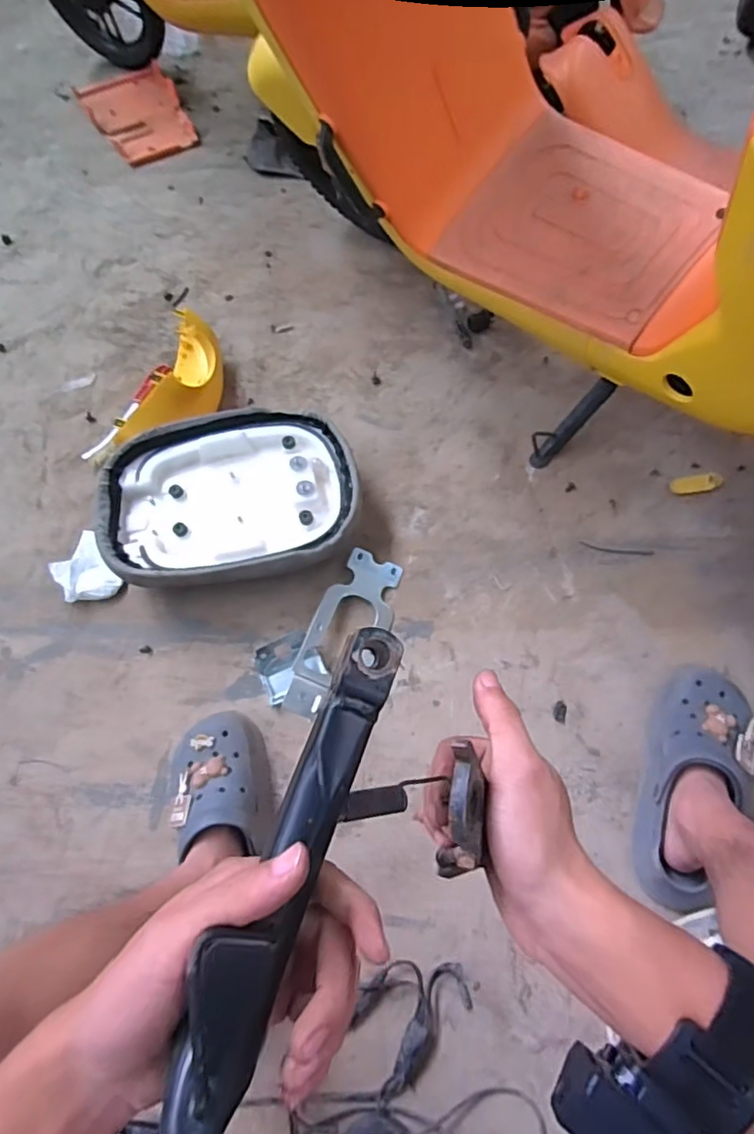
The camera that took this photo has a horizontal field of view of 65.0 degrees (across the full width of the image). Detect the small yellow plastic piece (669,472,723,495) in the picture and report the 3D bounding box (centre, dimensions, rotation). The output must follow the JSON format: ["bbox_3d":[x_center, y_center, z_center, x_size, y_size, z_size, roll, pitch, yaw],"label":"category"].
[{"bbox_3d":[0.486,-0.127,0.899,0.071,0.016,0.025,-8,63,13],"label":"small yellow plastic piece"}]

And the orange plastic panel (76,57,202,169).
[{"bbox_3d":[-0.598,-1.144,1.492,0.225,0.017,0.403,-28,66,-10],"label":"orange plastic panel"}]

